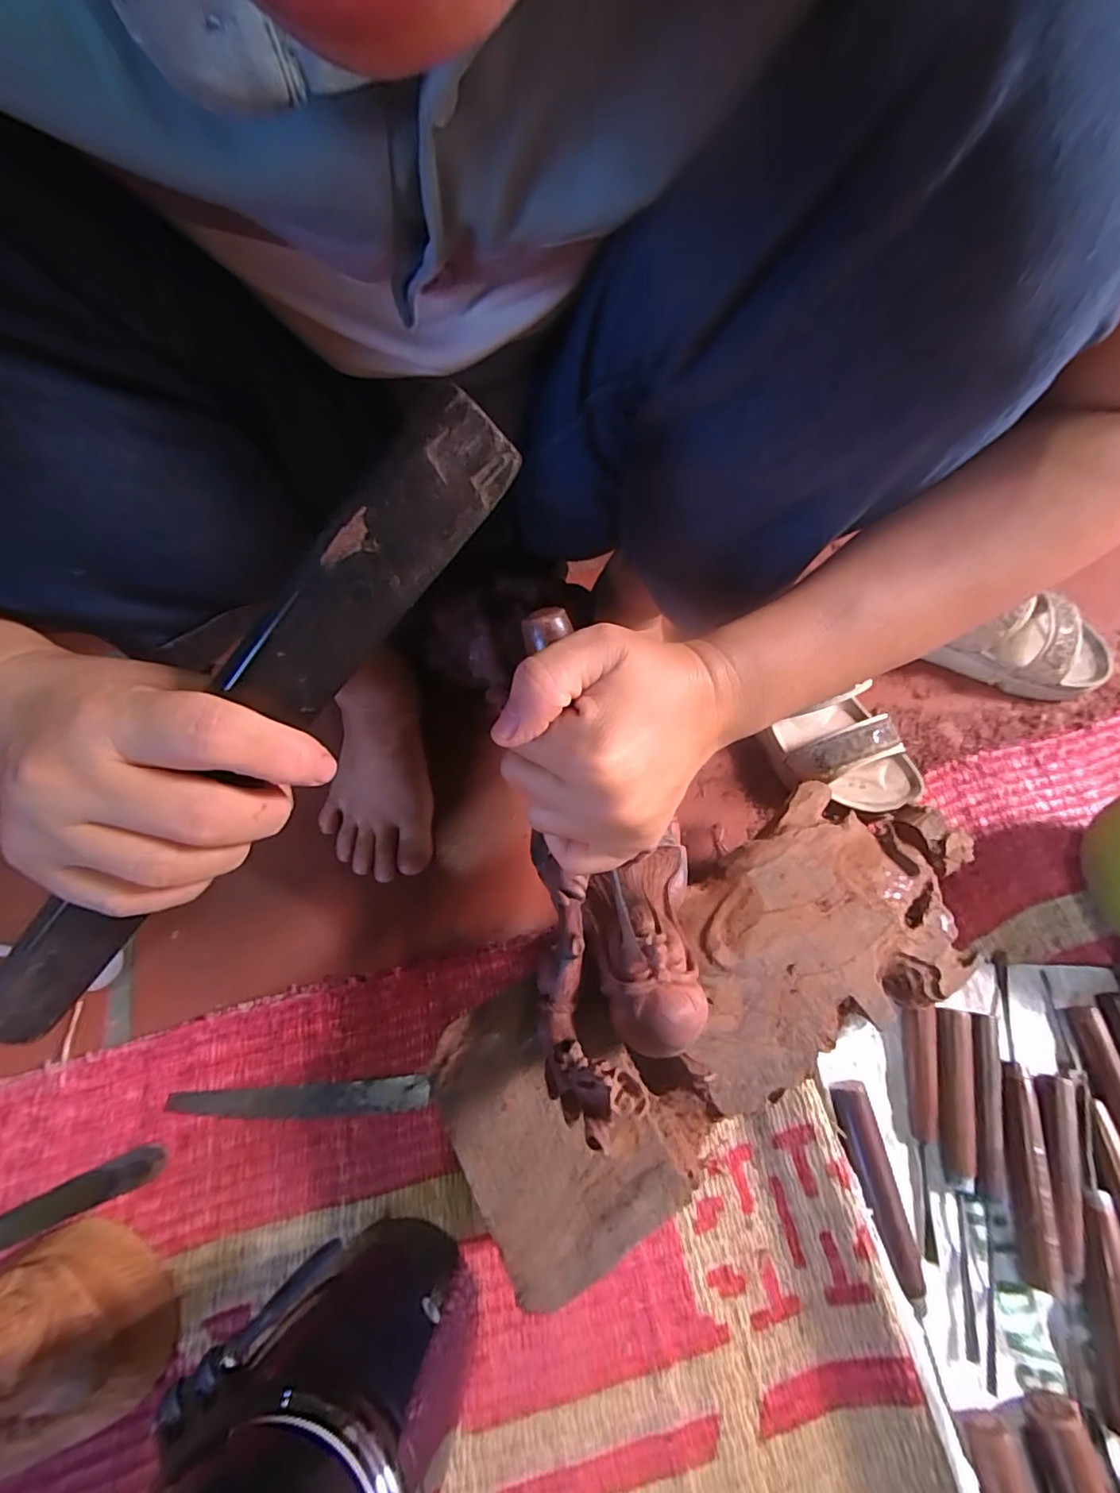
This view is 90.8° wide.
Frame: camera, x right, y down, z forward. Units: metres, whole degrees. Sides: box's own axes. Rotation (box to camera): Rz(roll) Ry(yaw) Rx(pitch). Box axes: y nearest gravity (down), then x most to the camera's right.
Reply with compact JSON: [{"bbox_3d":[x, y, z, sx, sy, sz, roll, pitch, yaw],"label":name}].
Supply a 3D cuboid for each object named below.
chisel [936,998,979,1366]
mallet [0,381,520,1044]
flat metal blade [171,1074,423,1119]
[{"bbox_3d":[0.253,0.263,0.346,0.020,0.014,0.179,10,64,7],"label":"chisel"},{"bbox_3d":[-0.117,0.008,0.183,0.284,0.027,0.018,-45,67,12],"label":"mallet"},{"bbox_3d":[-0.175,0.237,0.370,0.170,0.004,0.020,-3,63,0],"label":"flat metal blade"}]

